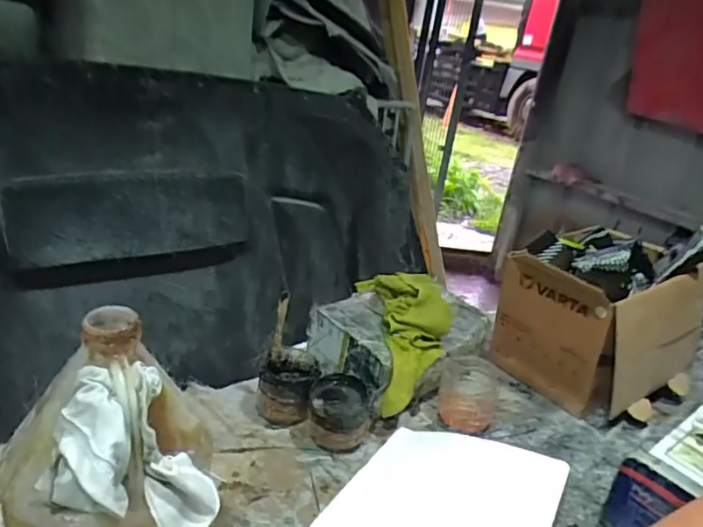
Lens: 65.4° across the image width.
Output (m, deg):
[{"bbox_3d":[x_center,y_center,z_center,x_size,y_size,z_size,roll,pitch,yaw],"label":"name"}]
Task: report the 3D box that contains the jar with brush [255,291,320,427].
[{"bbox_3d":[-0.082,0.135,0.721,0.077,0.149,0.084,6,21,0],"label":"jar with brush"}]

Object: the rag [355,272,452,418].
[{"bbox_3d":[0.080,0.093,0.765,0.119,0.096,0.223,5,48,-5],"label":"rag"}]

